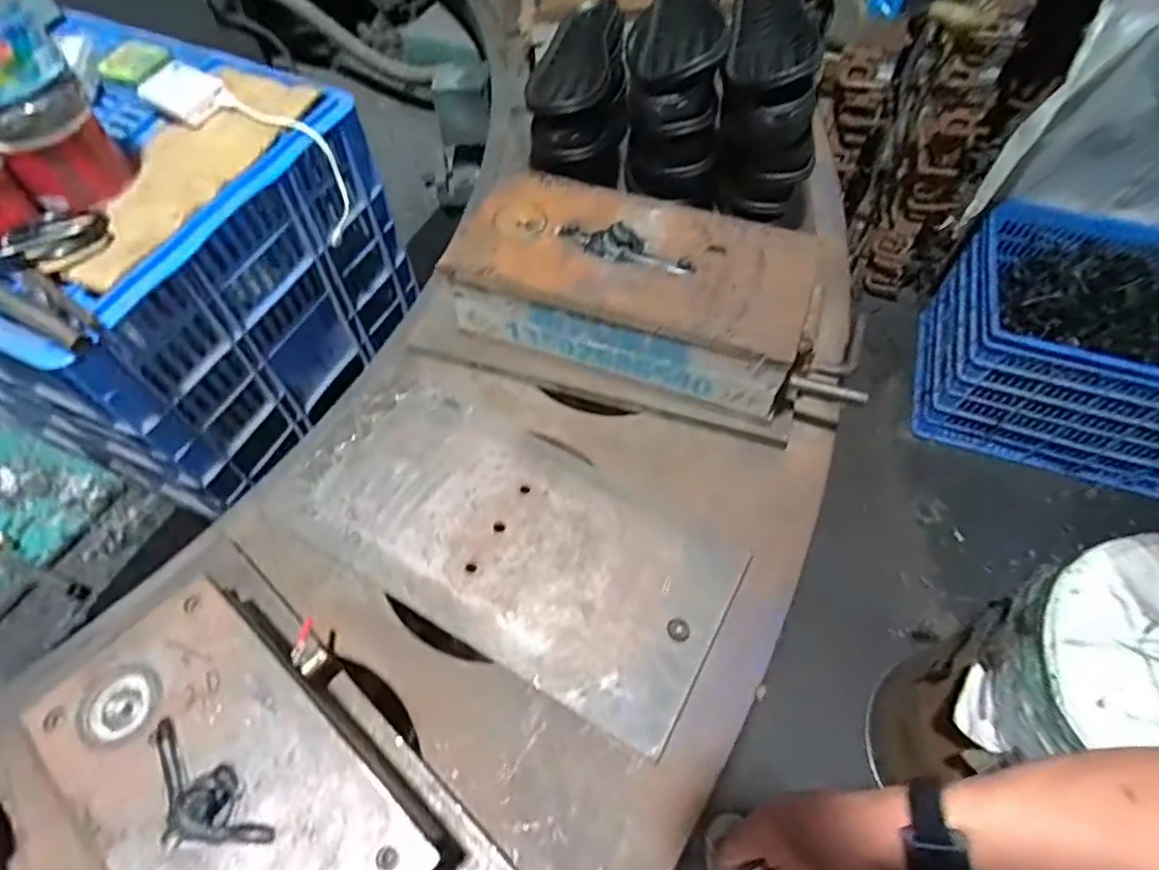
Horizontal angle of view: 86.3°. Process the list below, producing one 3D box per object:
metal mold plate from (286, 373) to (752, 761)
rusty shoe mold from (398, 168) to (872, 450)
[{"bbox_3d":[-0.067,0.099,0.626,0.431,0.019,0.218,29,62,15],"label":"metal mold plate"},{"bbox_3d":[0.078,-0.151,0.706,0.454,0.146,0.190,13,60,10],"label":"rusty shoe mold"}]

